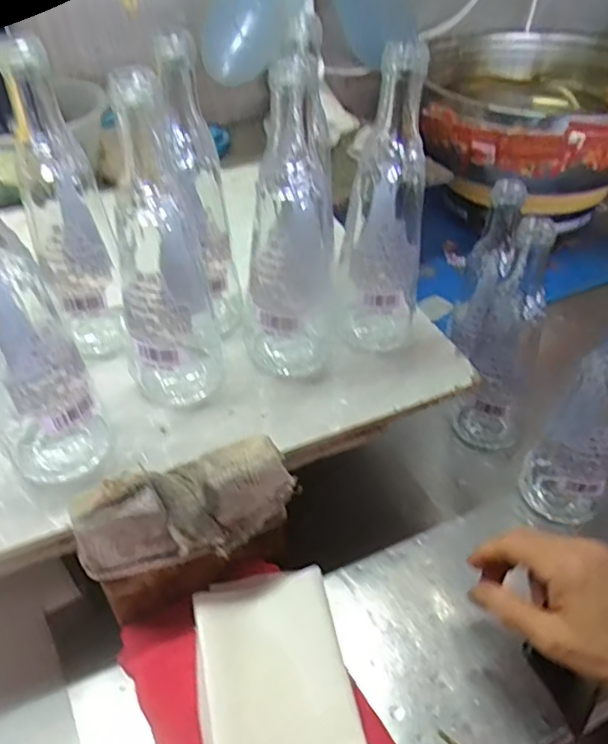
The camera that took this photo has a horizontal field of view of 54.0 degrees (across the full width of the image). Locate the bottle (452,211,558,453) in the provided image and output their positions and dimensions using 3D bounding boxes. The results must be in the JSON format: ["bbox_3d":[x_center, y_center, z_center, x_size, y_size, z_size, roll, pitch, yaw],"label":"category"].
[{"bbox_3d":[0.176,-0.018,0.498,0.060,0.203,0.055,24,50,18],"label":"bottle"}]

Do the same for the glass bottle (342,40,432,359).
[{"bbox_3d":[0.059,-0.103,0.413,0.060,0.202,0.049,12,47,8],"label":"glass bottle"}]

